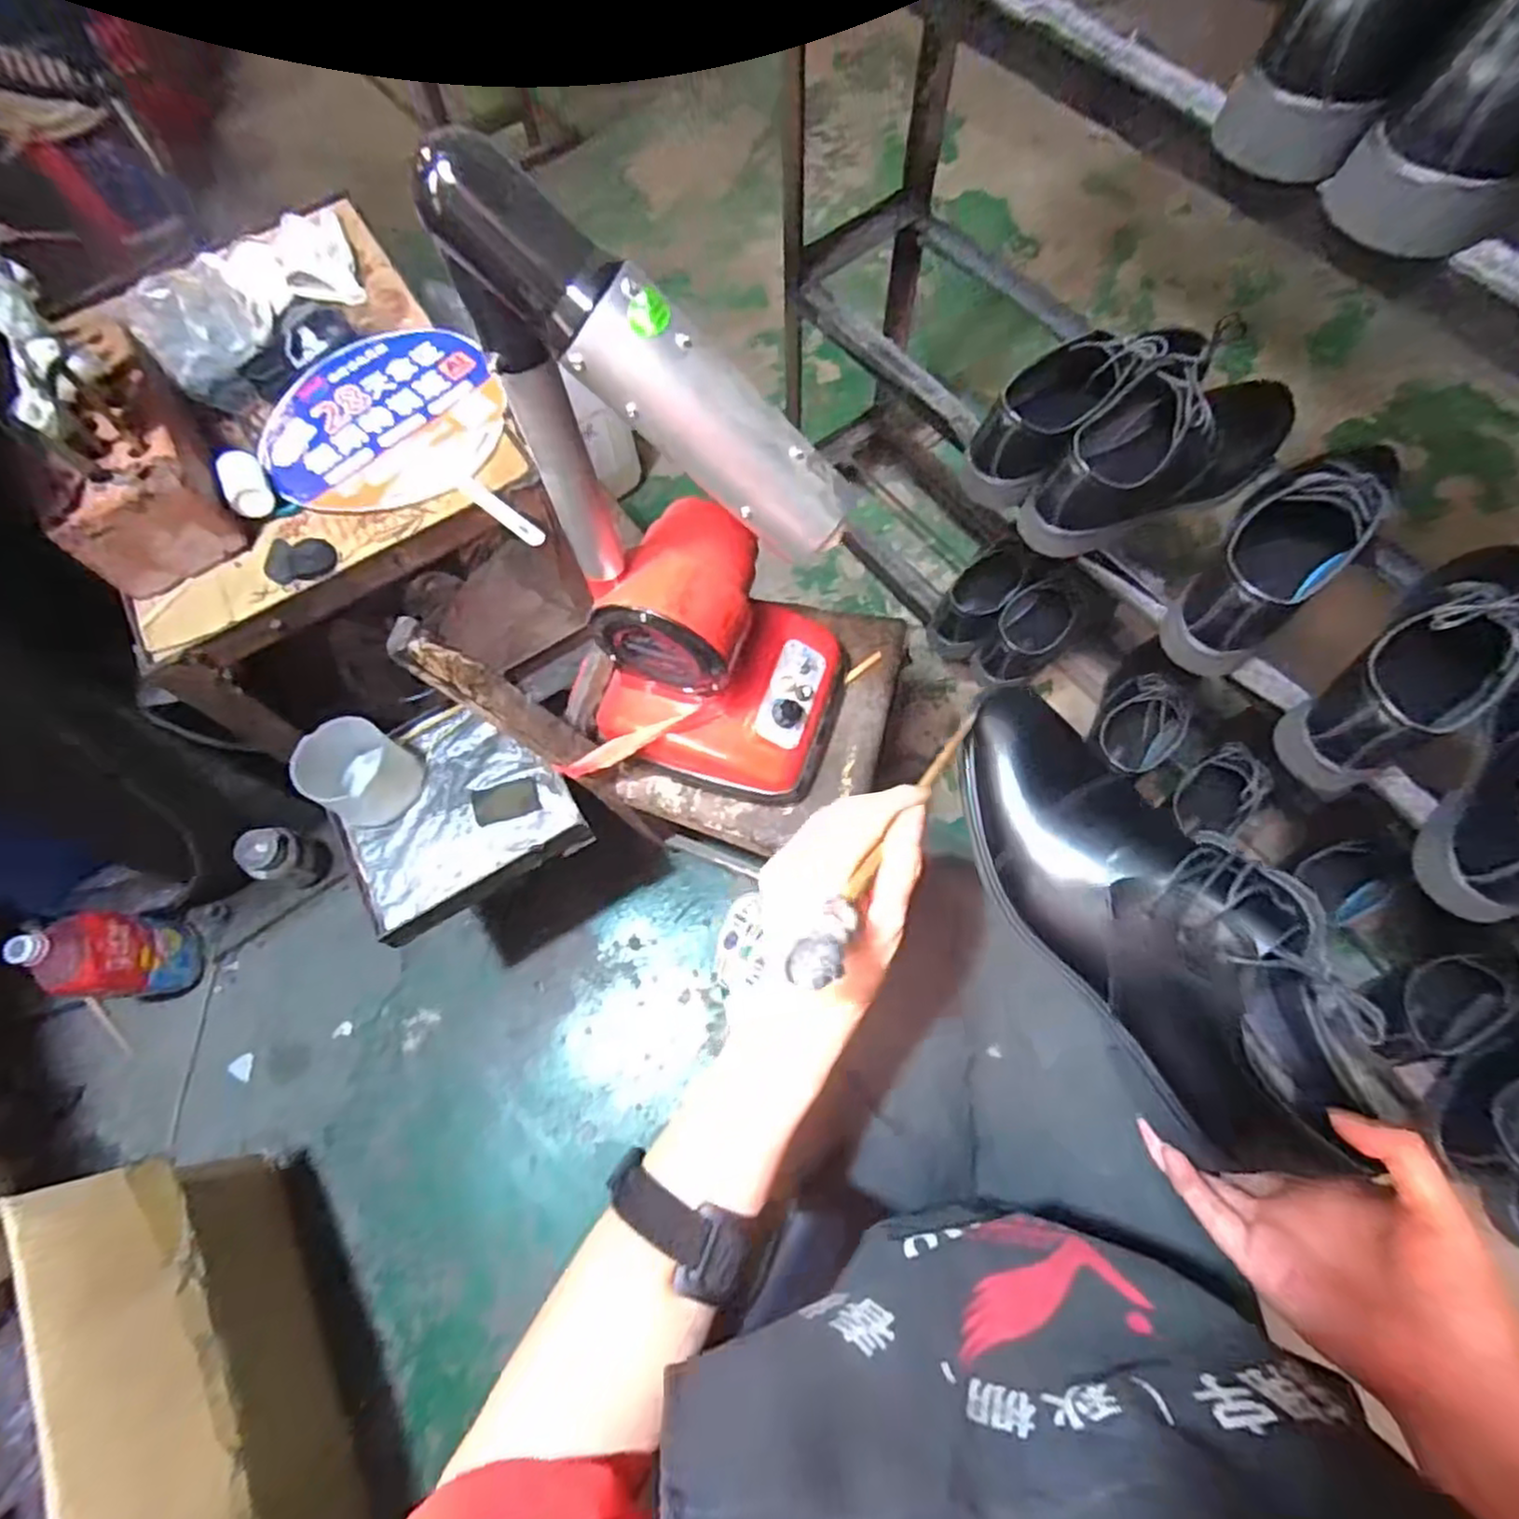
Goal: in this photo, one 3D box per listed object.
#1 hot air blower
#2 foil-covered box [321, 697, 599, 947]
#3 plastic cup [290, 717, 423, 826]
[{"bbox_3d":[-0.055,-0.137,0.510,0.236,0.461,0.166,8,68,5],"label":"hot air blower"},{"bbox_3d":[-0.319,0.048,0.754,0.220,0.031,0.214,-29,70,-9],"label":"foil-covered box"},{"bbox_3d":[-0.400,0.015,0.723,0.092,0.083,0.086,-1,68,2],"label":"plastic cup"}]

